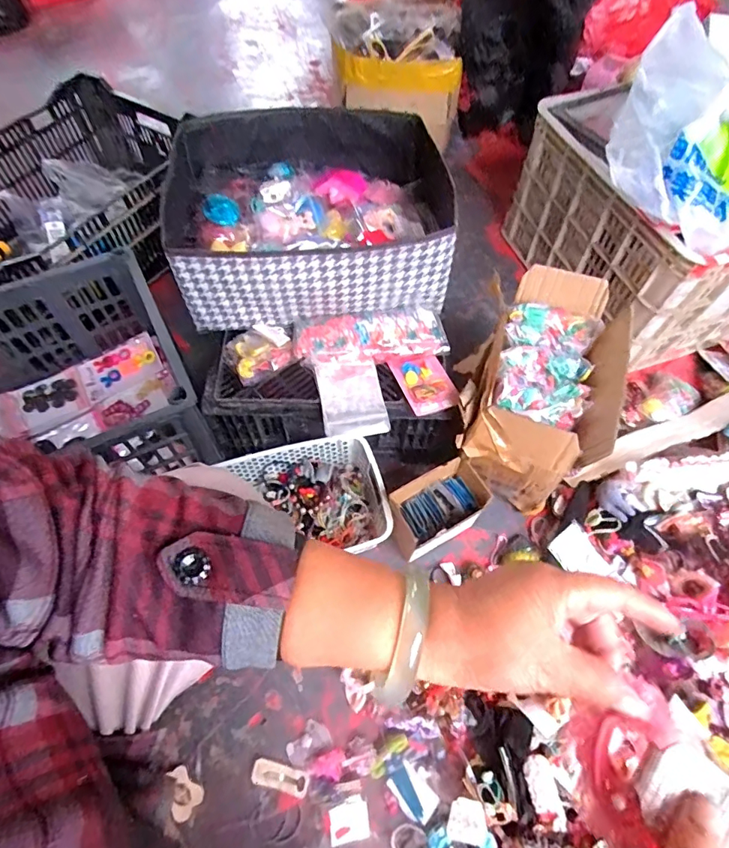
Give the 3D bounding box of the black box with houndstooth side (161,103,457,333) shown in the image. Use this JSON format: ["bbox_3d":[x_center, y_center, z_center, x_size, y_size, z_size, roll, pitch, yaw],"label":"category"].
[{"bbox_3d":[-0.093,-0.349,0.791,0.420,0.145,0.366,-6,61,-4],"label":"black box with houndstooth side"}]

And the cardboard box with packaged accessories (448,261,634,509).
[{"bbox_3d":[0.271,-0.066,0.784,0.211,0.202,0.339,17,61,9],"label":"cardboard box with packaged accessories"}]

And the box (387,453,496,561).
[{"bbox_3d":[0.118,0.127,0.749,0.165,0.074,0.090,-25,64,-14],"label":"box"}]

